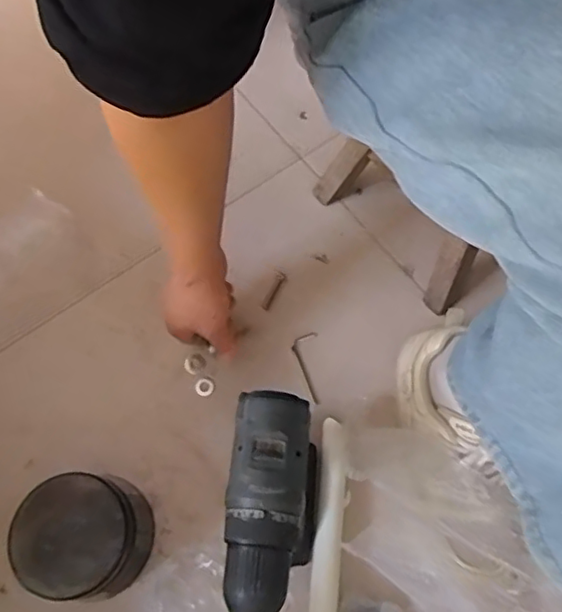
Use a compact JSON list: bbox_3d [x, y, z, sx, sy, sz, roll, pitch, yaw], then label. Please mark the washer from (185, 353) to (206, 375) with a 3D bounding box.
[{"bbox_3d":[-0.092,0.062,0.651,0.023,0.006,0.021,-1,65,1],"label":"washer"}]

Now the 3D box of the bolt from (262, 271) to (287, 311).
[{"bbox_3d":[-0.007,-0.017,0.676,0.011,0.004,0.050,22,70,8],"label":"bolt"}]

